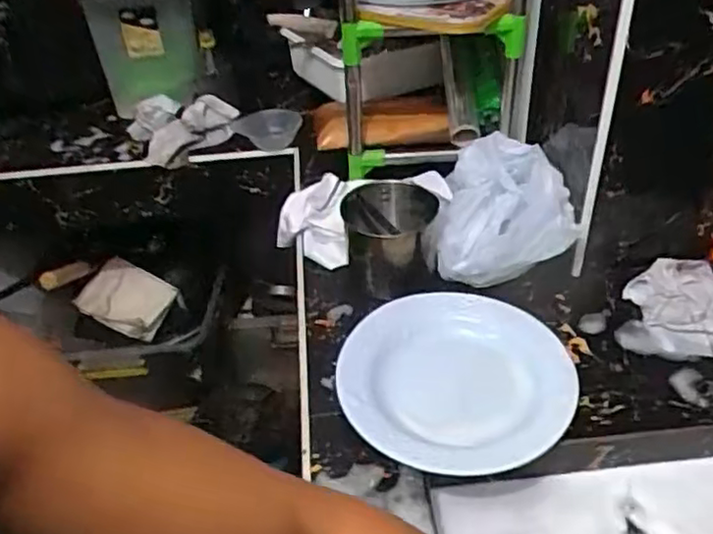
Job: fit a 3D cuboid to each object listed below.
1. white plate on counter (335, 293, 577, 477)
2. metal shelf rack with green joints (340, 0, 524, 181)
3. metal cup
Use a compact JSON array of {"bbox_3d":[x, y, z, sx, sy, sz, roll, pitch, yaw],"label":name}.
[{"bbox_3d":[0.109,0.123,0.737,0.245,0.035,0.246,-3,39,3],"label":"white plate on counter"},{"bbox_3d":[0.110,-0.364,0.916,0.245,0.422,0.241,4,40,10],"label":"metal shelf rack with green joints"},{"bbox_3d":[0.044,-0.032,0.880,0.114,0.120,0.117,8,41,15],"label":"metal cup"}]

